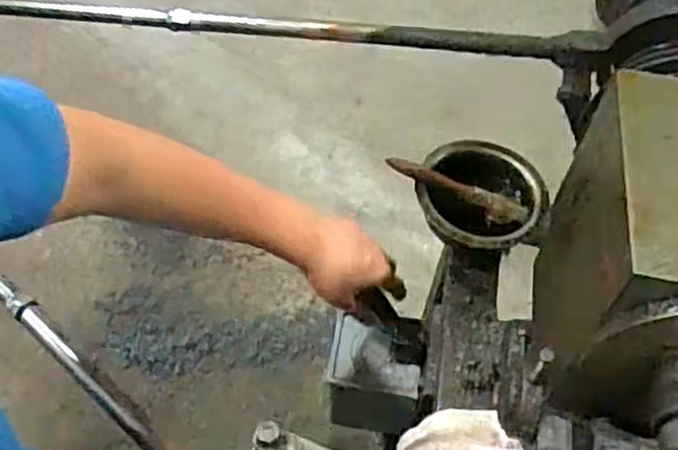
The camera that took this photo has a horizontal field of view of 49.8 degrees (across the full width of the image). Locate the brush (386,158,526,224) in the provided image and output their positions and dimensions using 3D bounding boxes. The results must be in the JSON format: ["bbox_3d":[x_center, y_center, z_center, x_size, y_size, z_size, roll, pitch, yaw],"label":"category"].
[{"bbox_3d":[0.118,-0.035,0.733,0.147,0.017,0.020,22,53,-5],"label":"brush"}]

